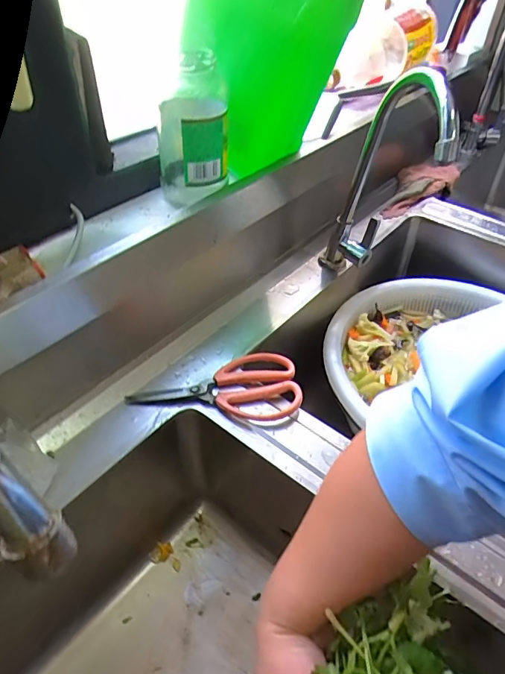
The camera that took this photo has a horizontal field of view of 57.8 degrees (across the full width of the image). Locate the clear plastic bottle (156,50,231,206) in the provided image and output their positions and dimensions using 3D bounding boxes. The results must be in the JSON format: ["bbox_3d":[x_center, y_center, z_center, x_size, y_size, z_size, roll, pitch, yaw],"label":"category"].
[{"bbox_3d":[-0.073,-0.253,0.559,0.087,0.142,0.085,-4,44,-6],"label":"clear plastic bottle"}]

